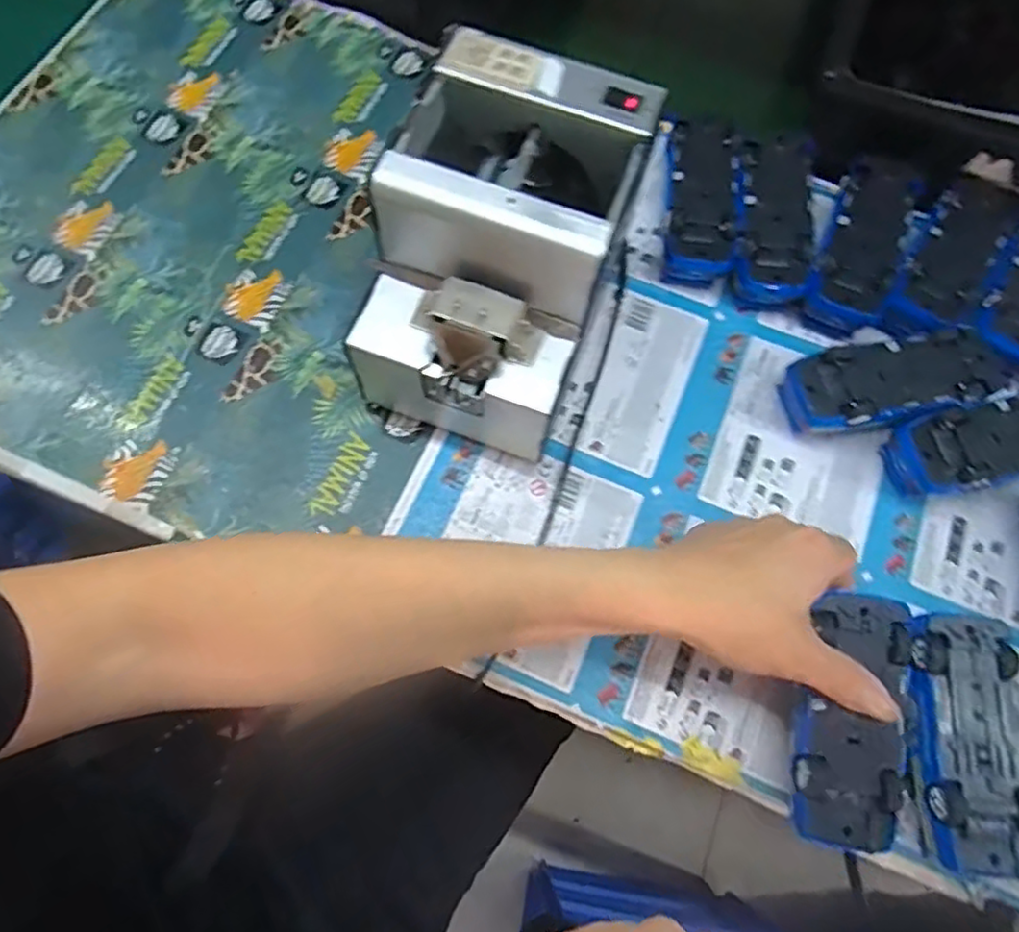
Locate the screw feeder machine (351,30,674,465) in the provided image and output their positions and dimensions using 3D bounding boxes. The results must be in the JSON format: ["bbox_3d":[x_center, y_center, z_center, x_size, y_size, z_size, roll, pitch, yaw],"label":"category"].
[{"bbox_3d":[-0.013,-0.121,0.391,0.135,0.150,0.178,19,71,5],"label":"screw feeder machine"}]

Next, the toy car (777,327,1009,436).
[{"bbox_3d":[0.247,-0.053,0.428,0.135,0.034,0.054,-10,71,-5],"label":"toy car"}]

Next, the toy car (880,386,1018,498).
[{"bbox_3d":[0.309,-0.015,0.417,0.134,0.035,0.060,-18,72,-8],"label":"toy car"}]

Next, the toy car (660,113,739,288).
[{"bbox_3d":[0.134,-0.191,0.477,0.053,0.043,0.122,4,70,0],"label":"toy car"}]

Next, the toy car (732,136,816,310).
[{"bbox_3d":[0.184,-0.175,0.470,0.053,0.044,0.126,5,70,0],"label":"toy car"}]

